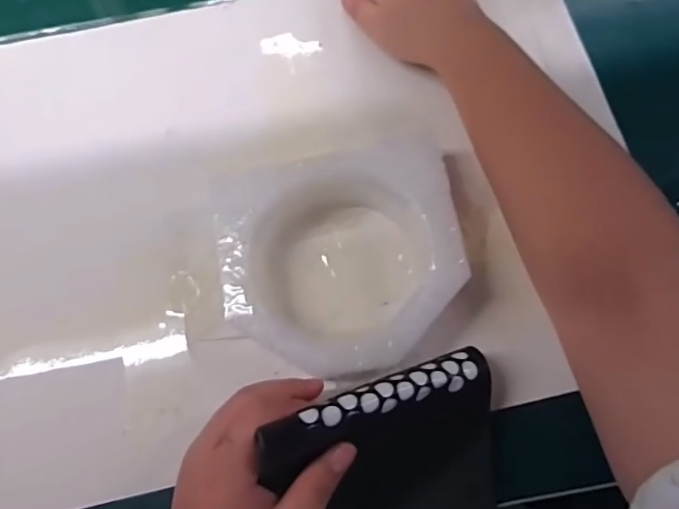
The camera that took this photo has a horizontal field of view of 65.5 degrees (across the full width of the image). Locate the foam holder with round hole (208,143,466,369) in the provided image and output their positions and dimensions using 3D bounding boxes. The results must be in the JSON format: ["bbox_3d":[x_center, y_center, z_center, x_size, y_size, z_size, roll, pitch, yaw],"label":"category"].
[{"bbox_3d":[0.001,0.005,0.332,0.147,0.043,0.138,-10,72,0],"label":"foam holder with round hole"}]

